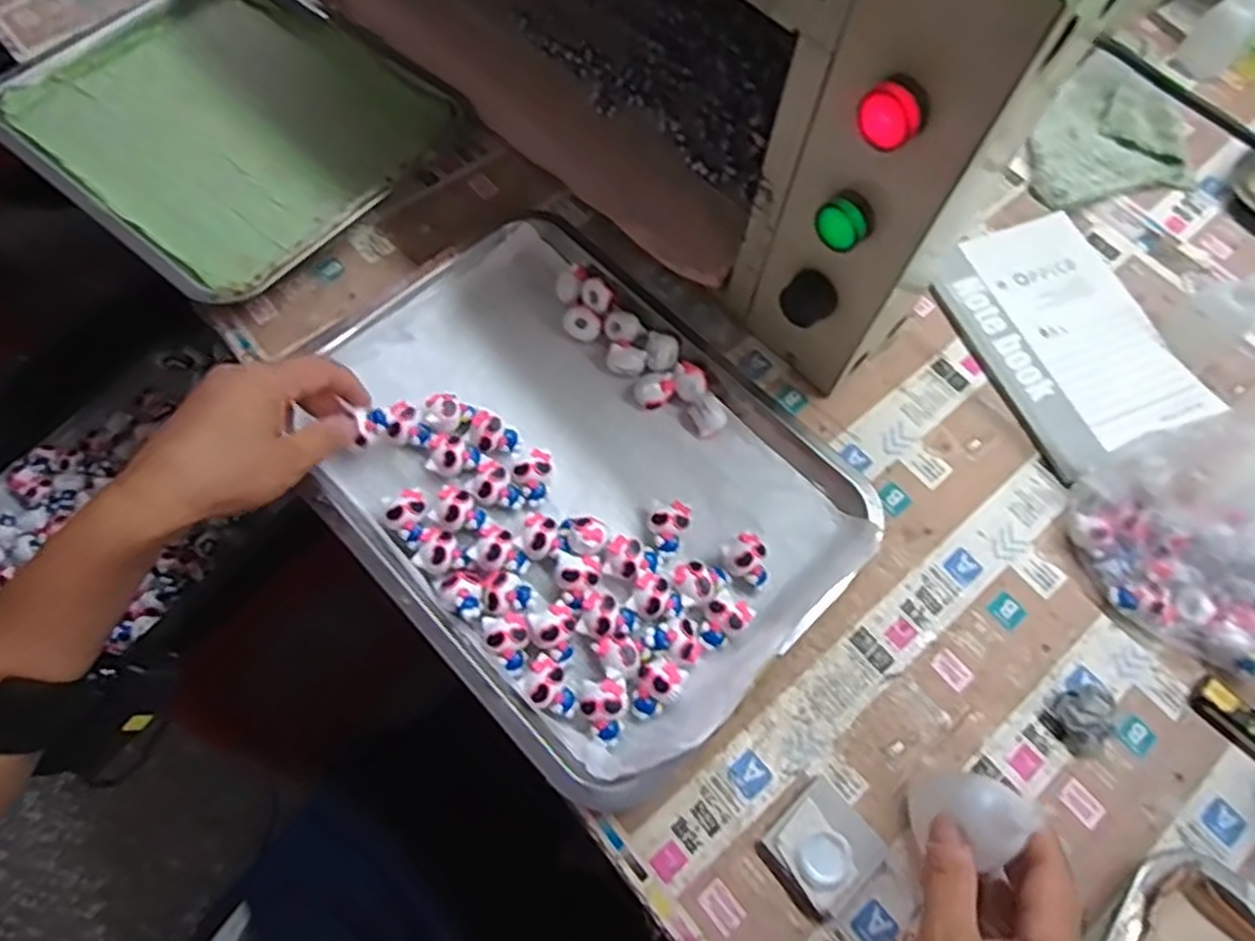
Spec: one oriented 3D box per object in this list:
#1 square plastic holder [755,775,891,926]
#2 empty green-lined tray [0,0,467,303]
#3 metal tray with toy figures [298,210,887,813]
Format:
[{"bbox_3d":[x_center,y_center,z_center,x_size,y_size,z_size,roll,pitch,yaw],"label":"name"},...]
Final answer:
[{"bbox_3d":[0.105,0.204,0.395,0.055,0.018,0.051,-40,74,-18],"label":"square plastic holder"},{"bbox_3d":[-0.317,-0.282,0.577,0.332,0.034,0.258,38,73,16],"label":"empty green-lined tray"},{"bbox_3d":[-0.036,-0.002,0.469,0.263,0.038,0.340,-42,74,-18],"label":"metal tray with toy figures"}]

